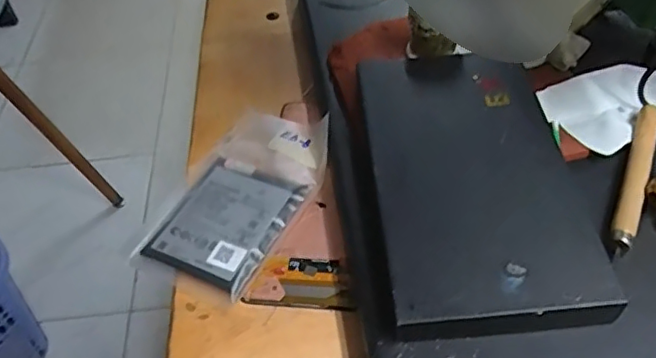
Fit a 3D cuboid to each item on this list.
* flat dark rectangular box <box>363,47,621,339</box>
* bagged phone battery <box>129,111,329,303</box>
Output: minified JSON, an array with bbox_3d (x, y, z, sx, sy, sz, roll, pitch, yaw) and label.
[{"bbox_3d":[0.076,-0.003,0.309,0.103,0.017,0.176,-4,47,1],"label":"flat dark rectangular box"},{"bbox_3d":[-0.049,0.008,0.352,0.073,0.011,0.125,20,52,21],"label":"bagged phone battery"}]

